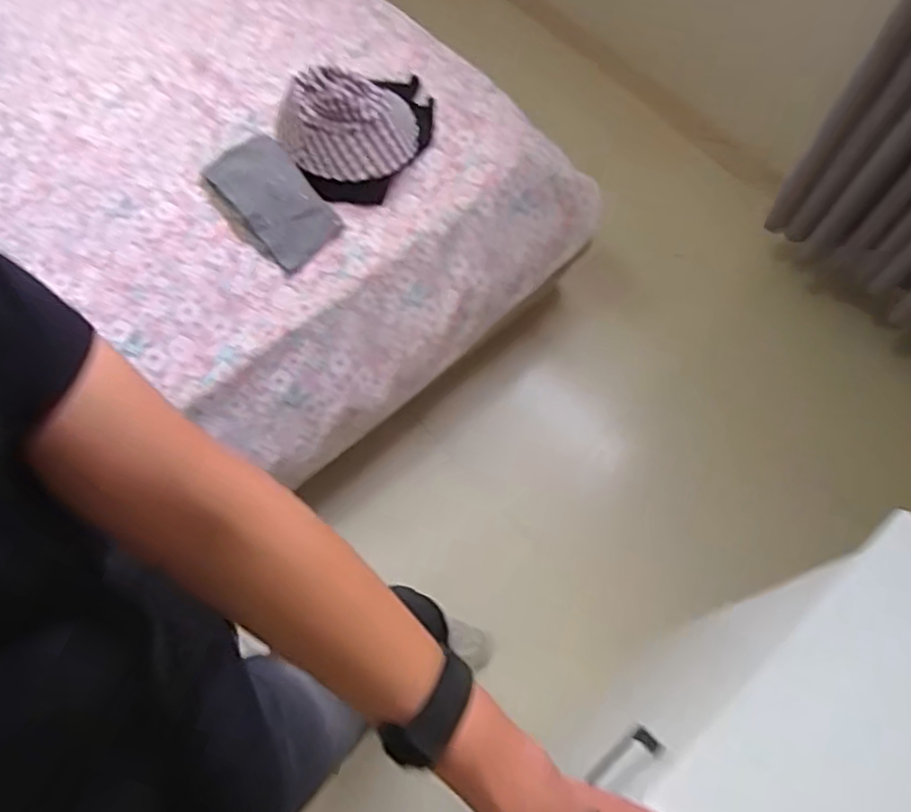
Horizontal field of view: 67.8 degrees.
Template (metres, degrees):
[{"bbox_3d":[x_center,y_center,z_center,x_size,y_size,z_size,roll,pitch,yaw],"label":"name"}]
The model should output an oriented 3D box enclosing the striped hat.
[{"bbox_3d":[-0.218,-0.552,1.321,0.281,0.112,0.219,-4,66,1],"label":"striped hat"}]

